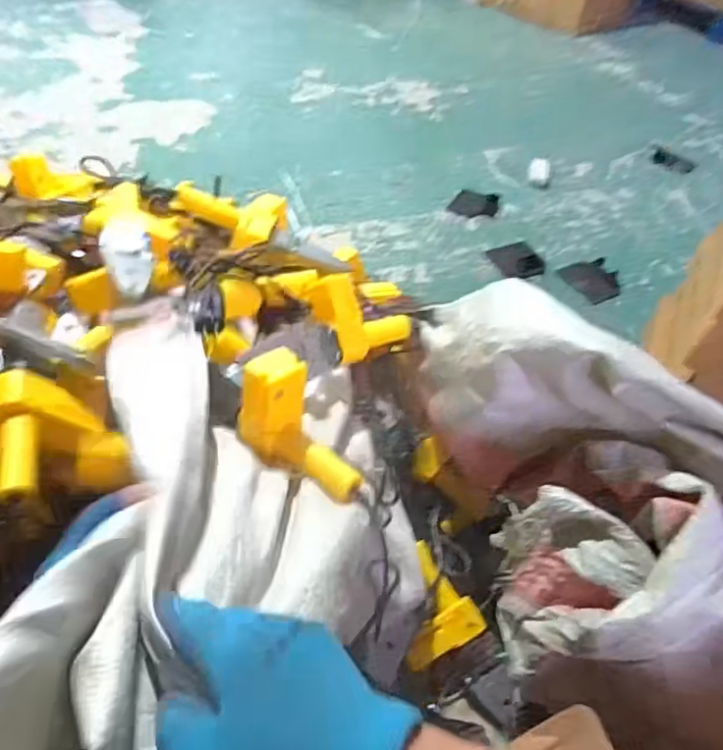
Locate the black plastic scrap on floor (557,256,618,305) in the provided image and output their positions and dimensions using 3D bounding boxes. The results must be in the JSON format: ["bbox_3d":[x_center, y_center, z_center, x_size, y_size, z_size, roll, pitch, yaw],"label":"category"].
[{"bbox_3d":[0.544,-0.235,1.472,0.098,0.040,0.126,-22,53,-22],"label":"black plastic scrap on floor"}]

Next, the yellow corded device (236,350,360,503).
[{"bbox_3d":[-0.064,0.057,0.616,0.070,0.093,0.142,-28,55,-26],"label":"yellow corded device"}]

